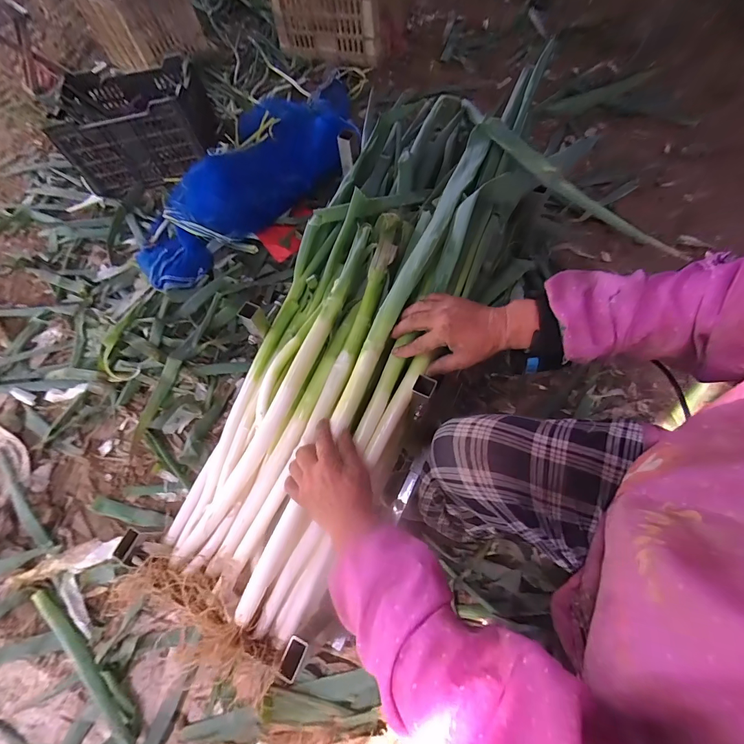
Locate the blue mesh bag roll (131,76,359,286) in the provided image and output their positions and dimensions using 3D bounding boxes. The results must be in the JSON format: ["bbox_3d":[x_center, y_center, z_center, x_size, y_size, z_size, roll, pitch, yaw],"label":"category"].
[{"bbox_3d":[-0.398,-0.751,1.314,0.443,0.142,1.178,28,68,17],"label":"blue mesh bag roll"}]

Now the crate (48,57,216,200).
[{"bbox_3d":[-0.837,-0.899,1.354,0.483,0.251,0.351,-9,62,1],"label":"crate"}]

